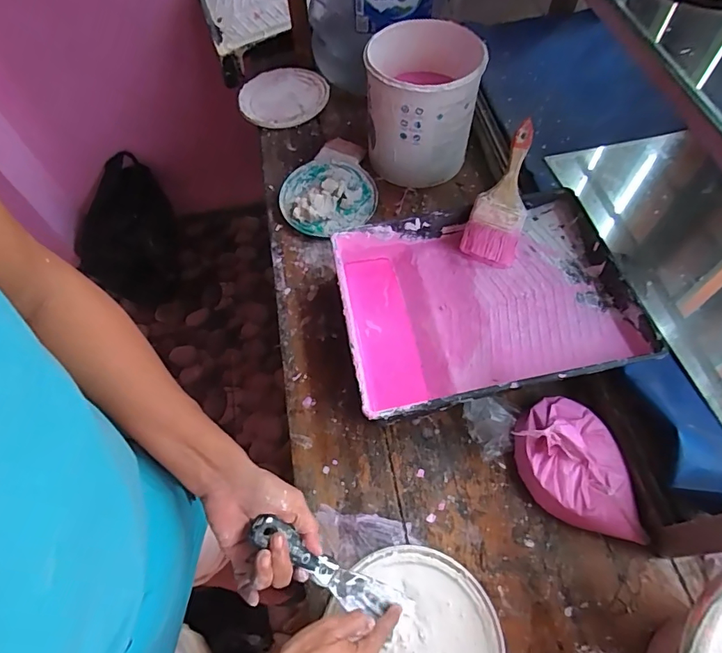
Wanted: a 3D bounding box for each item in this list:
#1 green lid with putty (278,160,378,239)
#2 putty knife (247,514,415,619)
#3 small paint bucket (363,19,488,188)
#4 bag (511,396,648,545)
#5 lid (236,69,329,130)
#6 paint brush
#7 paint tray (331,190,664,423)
[{"bbox_3d":[-0.055,-0.220,0.756,0.159,0.041,0.146,-1,60,2],"label":"green lid with putty"},{"bbox_3d":[-0.023,0.236,0.429,0.013,0.201,0.033,-7,46,53],"label":"putty knife"},{"bbox_3d":[0.098,-0.361,0.747,0.165,0.182,0.172,-1,60,2],"label":"small paint bucket"},{"bbox_3d":[0.254,0.162,0.516,0.121,0.054,0.170,-38,65,-18],"label":"bag"},{"bbox_3d":[-0.156,-0.462,0.913,0.179,0.015,0.179,-1,60,2],"label":"lid"},{"bbox_3d":[0.200,-0.183,0.629,0.072,0.024,0.196,18,88,12],"label":"paint brush"},{"bbox_3d":[0.154,-0.026,0.607,0.350,0.084,0.272,-9,60,-2],"label":"paint tray"}]

